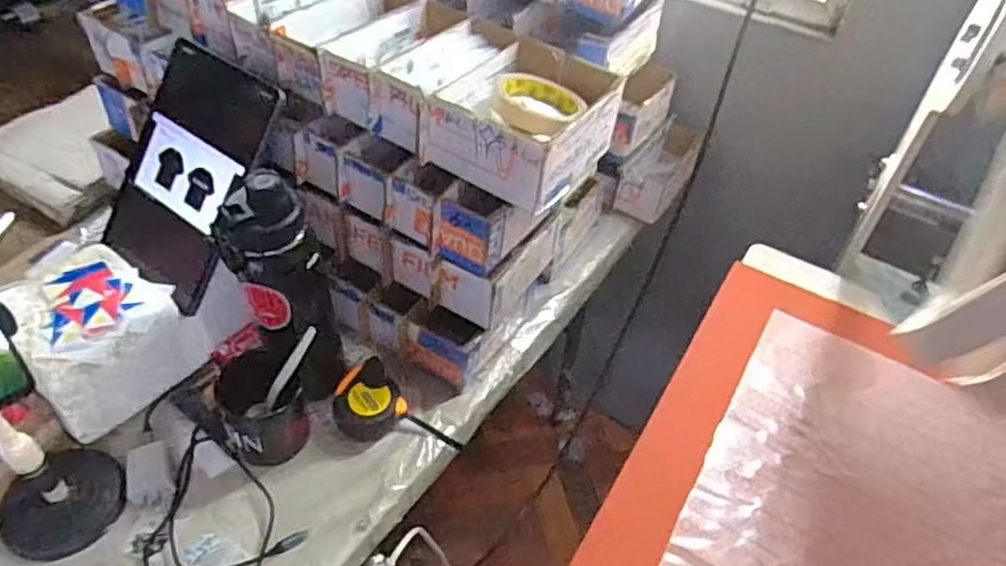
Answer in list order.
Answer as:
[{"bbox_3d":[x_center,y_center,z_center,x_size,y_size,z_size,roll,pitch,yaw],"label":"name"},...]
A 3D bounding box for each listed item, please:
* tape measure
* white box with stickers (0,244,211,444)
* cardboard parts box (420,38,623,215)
[{"bbox_3d":[-0.144,0.130,0.736,0.071,0.050,0.078,-27,53,-28],"label":"tape measure"},{"bbox_3d":[-0.432,0.054,0.733,0.154,0.110,0.156,30,50,23],"label":"white box with stickers"},{"bbox_3d":[0.021,-0.161,0.680,0.141,0.075,0.168,28,49,21],"label":"cardboard parts box"}]

